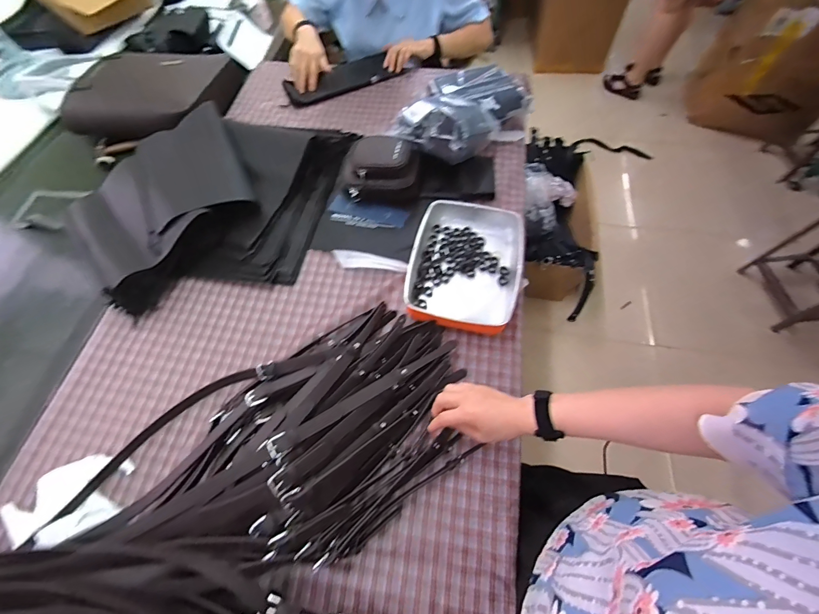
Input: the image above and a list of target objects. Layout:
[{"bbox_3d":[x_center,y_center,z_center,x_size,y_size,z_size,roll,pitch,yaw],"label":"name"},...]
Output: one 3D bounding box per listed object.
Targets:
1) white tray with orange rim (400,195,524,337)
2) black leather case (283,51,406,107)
[{"bbox_3d":[0.110,-0.085,0.709,0.208,0.043,0.272,8,64,6],"label":"white tray with orange rim"},{"bbox_3d":[-0.180,-0.655,1.026,0.339,0.049,0.086,-23,64,-9],"label":"black leather case"}]

